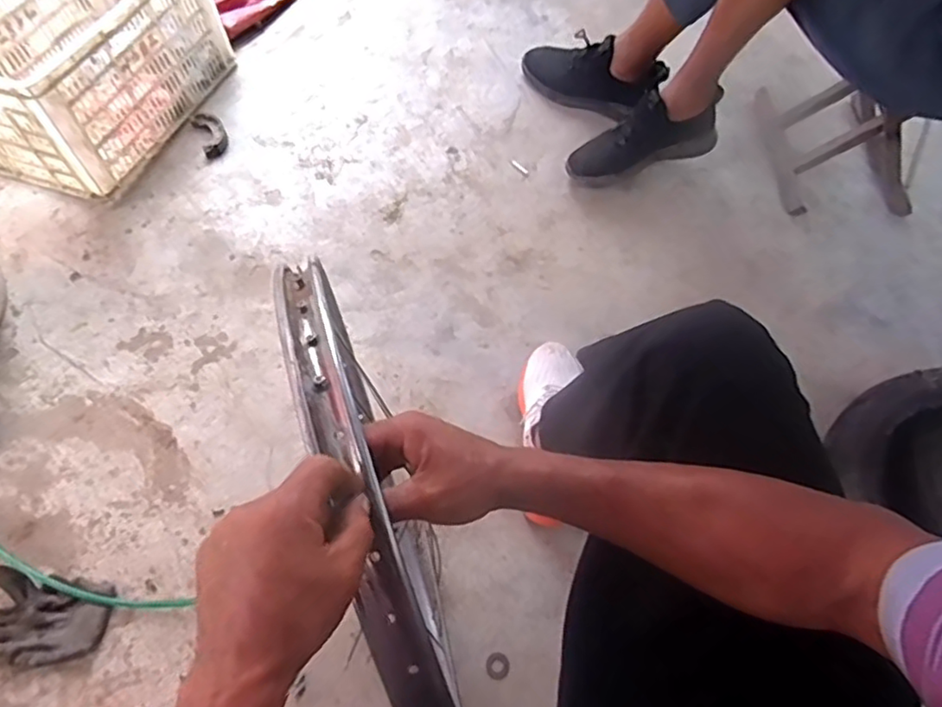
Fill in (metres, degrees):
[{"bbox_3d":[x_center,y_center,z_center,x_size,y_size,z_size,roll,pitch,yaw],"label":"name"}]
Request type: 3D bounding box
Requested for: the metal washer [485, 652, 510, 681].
[{"bbox_3d":[0.037,0.427,0.854,0.033,0.004,0.033,3,66,-7],"label":"metal washer"}]

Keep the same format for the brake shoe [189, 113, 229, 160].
[{"bbox_3d":[-0.488,-0.415,1.174,0.051,0.017,0.116,-23,71,-17],"label":"brake shoe"}]

